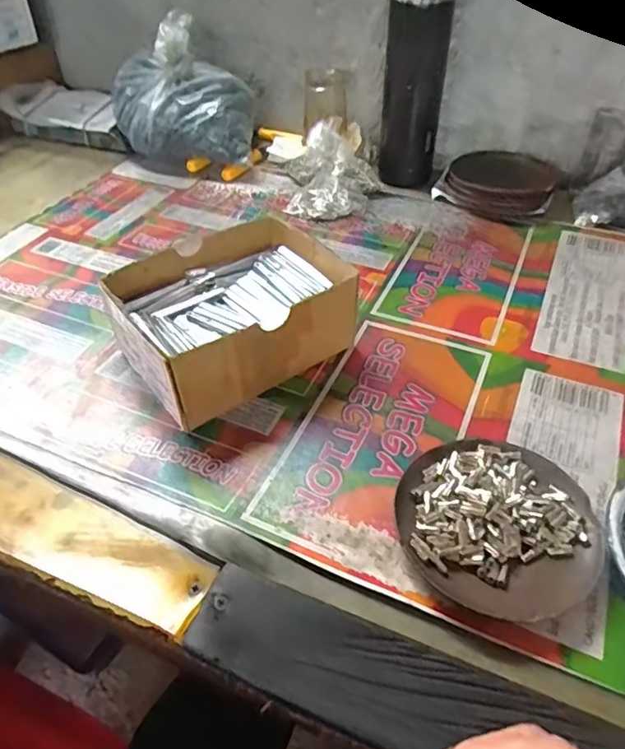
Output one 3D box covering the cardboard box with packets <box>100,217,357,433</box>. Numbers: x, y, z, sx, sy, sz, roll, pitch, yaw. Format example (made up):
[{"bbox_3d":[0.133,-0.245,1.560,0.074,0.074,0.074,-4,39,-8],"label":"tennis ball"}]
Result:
[{"bbox_3d":[-0.062,-0.049,0.435,0.159,0.069,0.122,-30,52,-27],"label":"cardboard box with packets"}]

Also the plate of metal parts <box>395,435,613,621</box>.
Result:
[{"bbox_3d":[0.108,0.085,0.329,0.111,0.025,0.108,0,45,0],"label":"plate of metal parts"}]

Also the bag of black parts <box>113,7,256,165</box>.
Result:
[{"bbox_3d":[-0.160,-0.329,0.675,0.177,0.142,0.110,4,45,4],"label":"bag of black parts"}]

